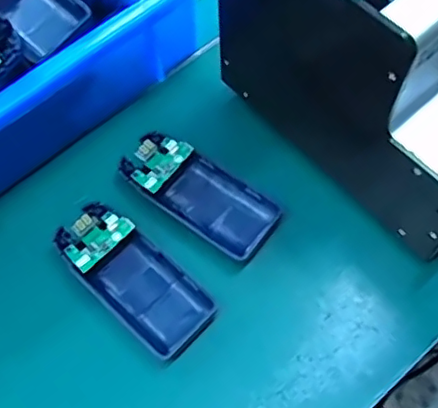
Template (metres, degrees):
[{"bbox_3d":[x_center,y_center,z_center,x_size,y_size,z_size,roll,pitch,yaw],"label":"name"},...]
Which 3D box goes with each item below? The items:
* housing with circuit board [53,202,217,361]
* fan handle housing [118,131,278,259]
[{"bbox_3d":[-0.050,0.042,0.344,0.100,0.024,0.044,41,72,21],"label":"housing with circuit board"},{"bbox_3d":[-0.013,-0.009,0.364,0.100,0.017,0.044,34,69,19],"label":"fan handle housing"}]

